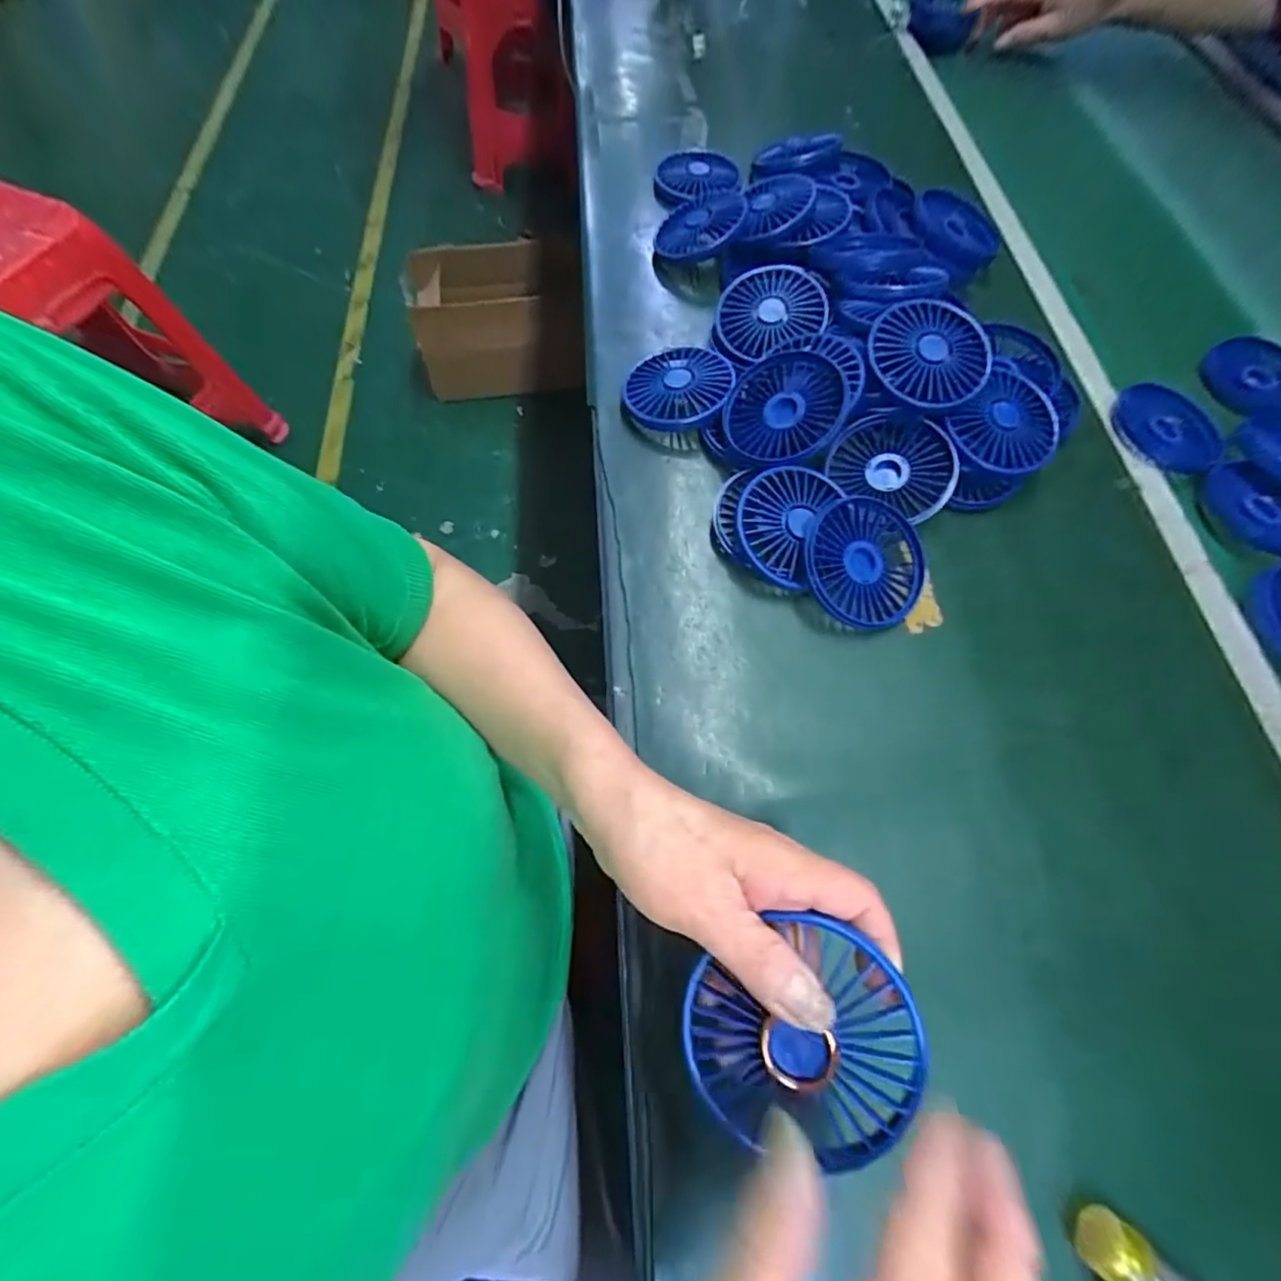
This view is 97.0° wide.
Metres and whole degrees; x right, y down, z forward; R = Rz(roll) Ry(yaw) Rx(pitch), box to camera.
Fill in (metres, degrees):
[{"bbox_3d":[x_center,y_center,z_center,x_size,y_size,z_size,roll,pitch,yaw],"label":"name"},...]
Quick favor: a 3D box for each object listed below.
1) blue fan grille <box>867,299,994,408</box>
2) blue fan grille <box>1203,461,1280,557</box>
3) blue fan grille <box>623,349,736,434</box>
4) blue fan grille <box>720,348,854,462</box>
[{"bbox_3d":[0.208,-0.207,0.410,0.083,0.012,0.081,0,83,2],"label":"blue fan grille"},{"bbox_3d":[0.474,-0.101,0.430,0.083,0.008,0.083,0,65,0],"label":"blue fan grille"},{"bbox_3d":[0.031,-0.200,0.448,0.082,0.016,0.079,13,72,16],"label":"blue fan grille"},{"bbox_3d":[0.106,-0.168,0.419,0.087,0.019,0.087,8,78,25],"label":"blue fan grille"}]

